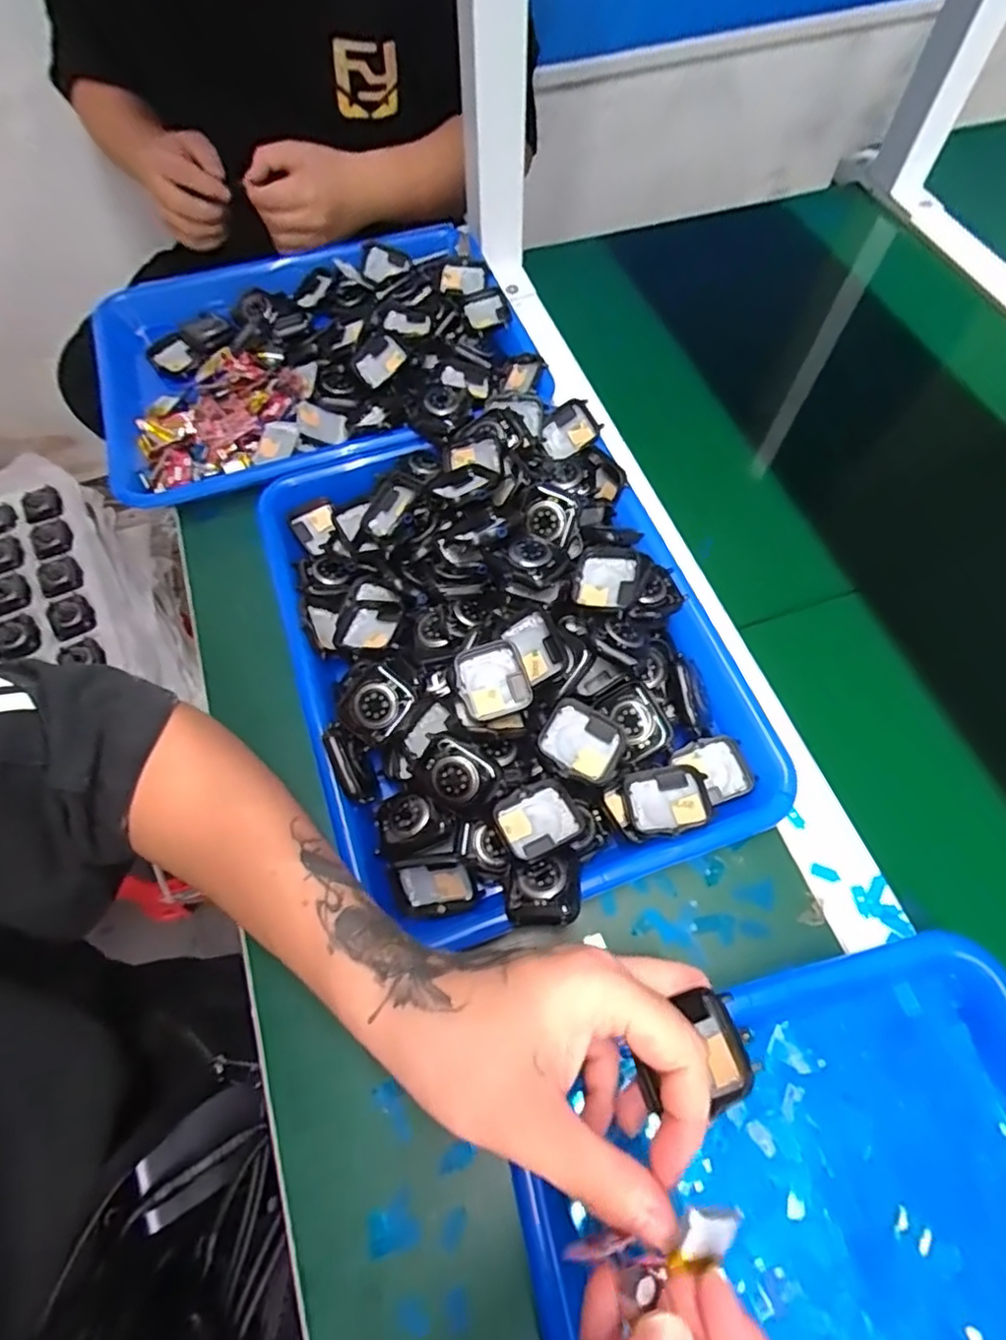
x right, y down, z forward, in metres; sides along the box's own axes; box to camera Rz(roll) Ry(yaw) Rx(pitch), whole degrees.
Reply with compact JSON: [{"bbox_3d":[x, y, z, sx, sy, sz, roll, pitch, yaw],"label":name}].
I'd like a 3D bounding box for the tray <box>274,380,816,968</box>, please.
[{"bbox_3d":[-0.002,-0.026,0.377,0.242,0.058,0.325,-19,66,-8],"label":"tray"}]

